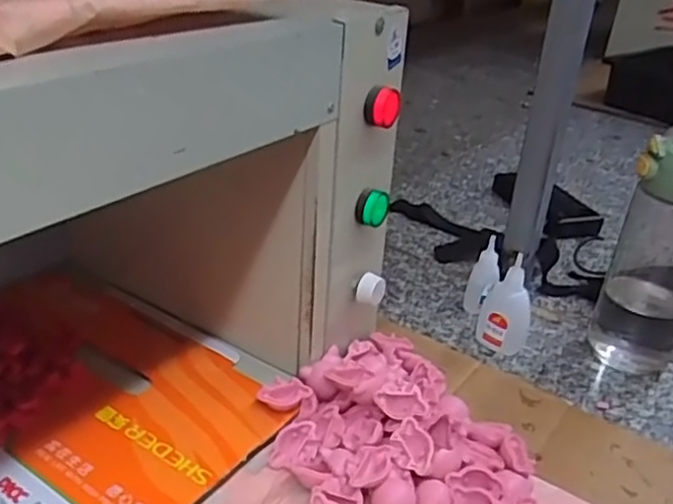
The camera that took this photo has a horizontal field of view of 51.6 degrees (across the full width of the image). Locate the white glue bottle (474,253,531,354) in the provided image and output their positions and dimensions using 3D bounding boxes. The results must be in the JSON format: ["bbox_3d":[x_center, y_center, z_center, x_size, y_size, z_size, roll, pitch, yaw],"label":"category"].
[{"bbox_3d":[0.156,0.046,0.631,0.045,0.081,0.049,14,29,13],"label":"white glue bottle"}]

